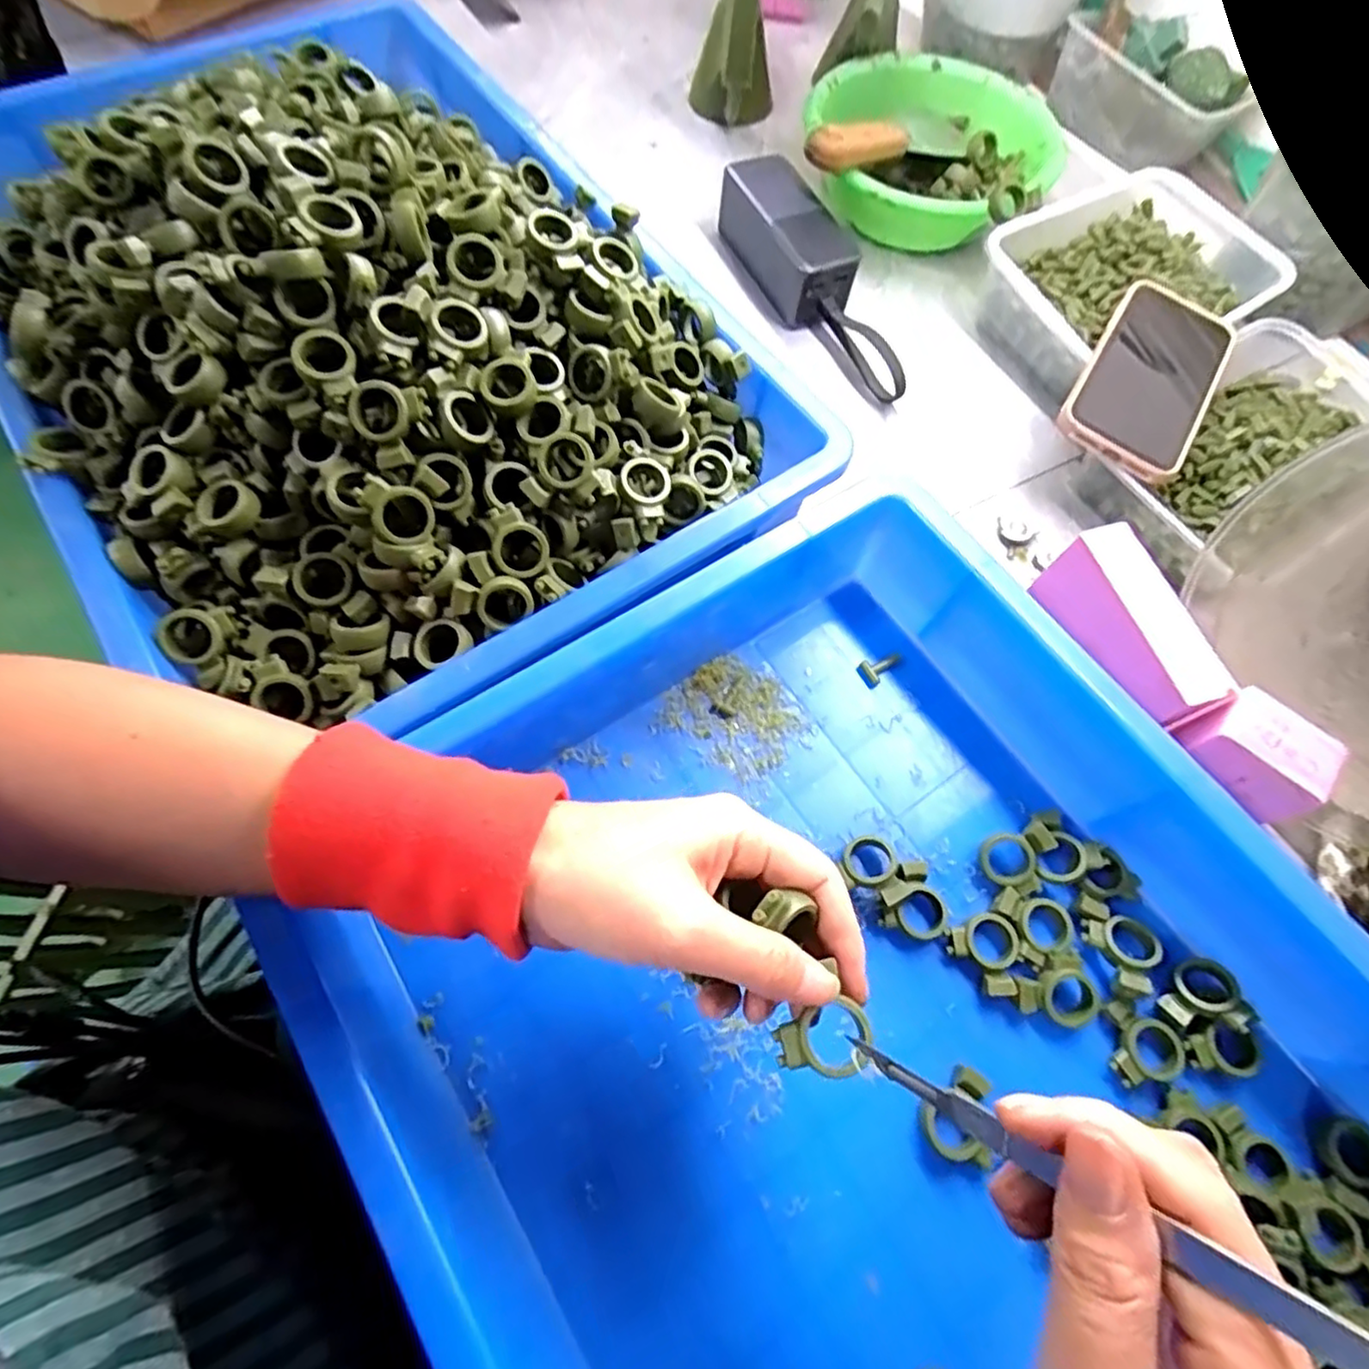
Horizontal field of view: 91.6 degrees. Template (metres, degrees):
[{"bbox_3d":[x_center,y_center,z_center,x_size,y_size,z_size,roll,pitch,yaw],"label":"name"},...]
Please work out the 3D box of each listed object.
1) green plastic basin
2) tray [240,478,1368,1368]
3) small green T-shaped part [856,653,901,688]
[{"bbox_3d":[0.195,-0.432,0.549,0.191,0.073,0.188,1,67,-3],"label":"green plastic basin"},{"bbox_3d":[0.119,0.197,0.269,0.365,0.085,0.549,-32,72,-15],"label":"tray"},{"bbox_3d":[0.116,-0.011,0.394,0.025,0.005,0.016,-33,72,-15],"label":"small green T-shaped part"}]

